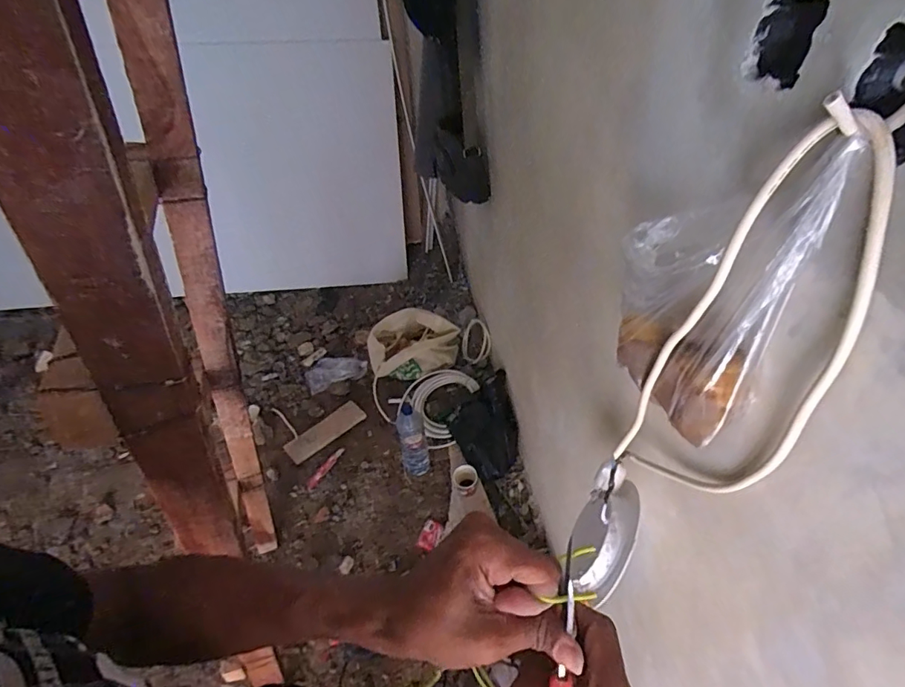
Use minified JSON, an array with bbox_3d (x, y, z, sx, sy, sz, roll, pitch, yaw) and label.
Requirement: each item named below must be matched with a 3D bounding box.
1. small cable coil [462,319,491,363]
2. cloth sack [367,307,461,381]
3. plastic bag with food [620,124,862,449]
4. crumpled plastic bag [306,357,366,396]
[{"bbox_3d":[0.091,-0.009,1.879,0.129,0.169,0.024,-2,3,37],"label":"small cable coil"},{"bbox_3d":[-0.153,-0.002,1.887,0.355,0.157,0.206,-15,47,-10],"label":"cloth sack"},{"bbox_3d":[0.219,-0.050,0.420,0.064,0.242,0.169,-16,47,-11],"label":"plastic bag with food"},{"bbox_3d":[-0.461,0.114,1.903,0.246,0.054,0.124,-14,45,10],"label":"crumpled plastic bag"}]

